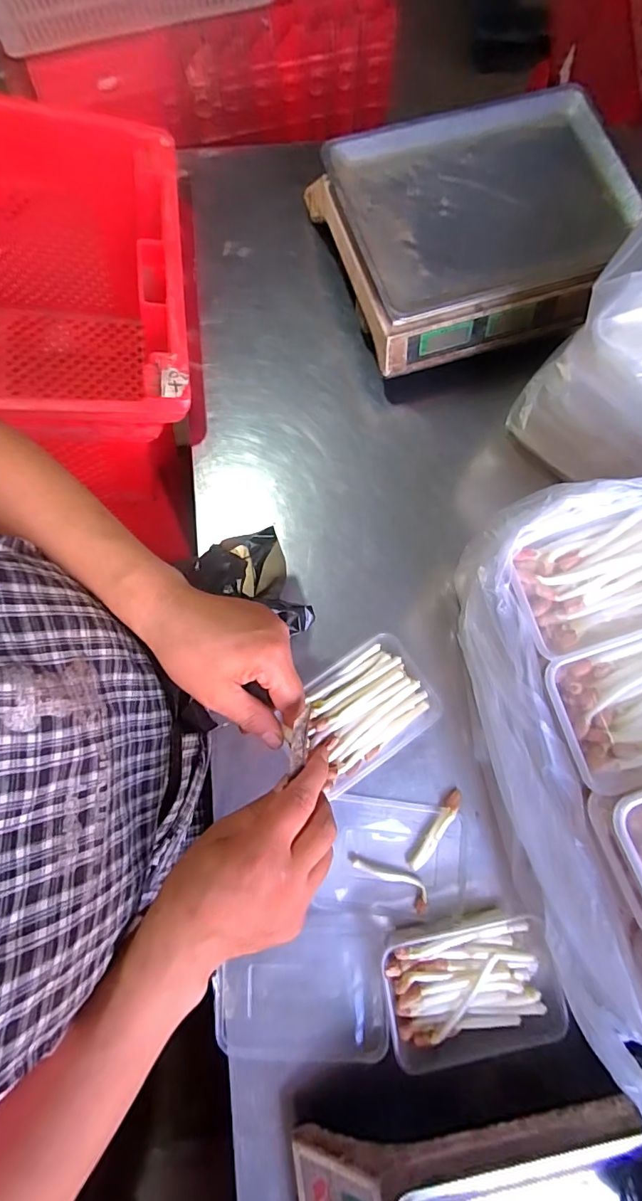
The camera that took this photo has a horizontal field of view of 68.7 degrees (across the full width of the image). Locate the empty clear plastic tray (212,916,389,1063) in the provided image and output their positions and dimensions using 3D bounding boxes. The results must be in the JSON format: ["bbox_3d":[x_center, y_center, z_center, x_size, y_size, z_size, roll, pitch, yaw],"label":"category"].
[{"bbox_3d":[-0.020,0.386,0.466,0.165,0.029,0.118,0,80,-1],"label":"empty clear plastic tray"}]

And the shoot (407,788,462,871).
[{"bbox_3d":[0.125,0.247,0.506,0.015,0.015,0.093,38,81,5],"label":"shoot"}]

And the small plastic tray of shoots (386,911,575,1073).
[{"bbox_3d":[0.147,0.370,0.453,0.165,0.037,0.104,-9,80,-3],"label":"small plastic tray of shoots"}]

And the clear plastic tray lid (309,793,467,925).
[{"bbox_3d":[0.078,0.280,0.505,0.146,0.013,0.115,7,79,0],"label":"clear plastic tray lid"}]

